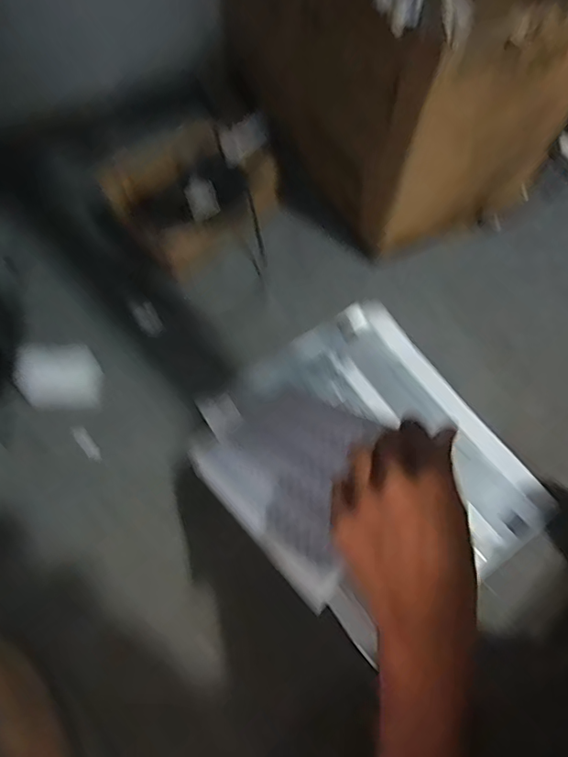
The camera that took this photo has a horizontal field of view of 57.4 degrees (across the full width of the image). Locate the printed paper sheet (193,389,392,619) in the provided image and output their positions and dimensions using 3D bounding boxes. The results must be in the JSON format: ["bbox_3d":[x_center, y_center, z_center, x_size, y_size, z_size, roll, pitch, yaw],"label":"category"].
[{"bbox_3d":[0.008,0.071,0.430,0.127,0.009,0.234,-43,32,-13],"label":"printed paper sheet"}]

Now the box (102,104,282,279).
[{"bbox_3d":[-0.127,-0.277,0.763,0.259,0.082,0.192,-40,70,-21],"label":"box"}]

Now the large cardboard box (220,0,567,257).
[{"bbox_3d":[0.154,-0.468,0.734,0.317,0.350,0.477,-27,66,-16],"label":"large cardboard box"}]

